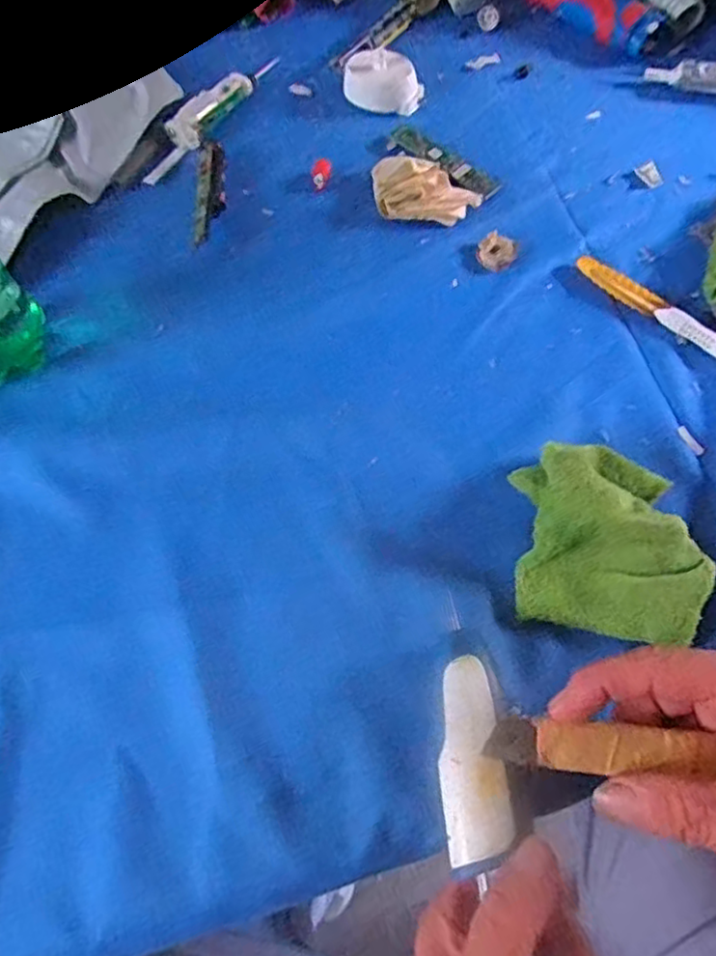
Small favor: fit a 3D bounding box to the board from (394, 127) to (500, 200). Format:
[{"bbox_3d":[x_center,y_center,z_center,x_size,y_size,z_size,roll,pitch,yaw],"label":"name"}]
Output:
[{"bbox_3d":[0.061,-0.232,0.470,0.023,0.004,0.097,-42,70,-16],"label":"board"}]

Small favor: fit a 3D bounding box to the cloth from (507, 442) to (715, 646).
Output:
[{"bbox_3d":[0.125,0.024,0.321,0.088,0.045,0.106,-1,64,2],"label":"cloth"}]

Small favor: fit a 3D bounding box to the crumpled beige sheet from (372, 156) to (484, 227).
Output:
[{"bbox_3d":[0.045,-0.198,0.446,0.076,0.024,0.040,16,66,10],"label":"crumpled beige sheet"}]

